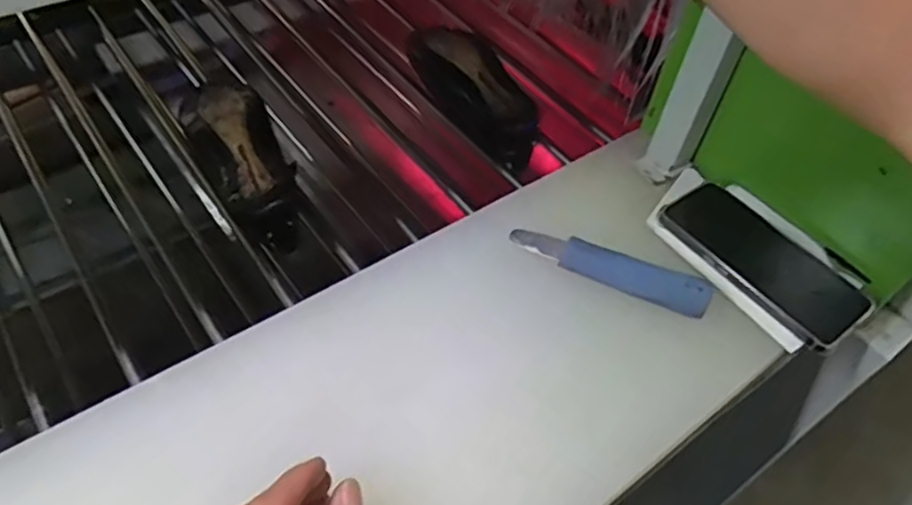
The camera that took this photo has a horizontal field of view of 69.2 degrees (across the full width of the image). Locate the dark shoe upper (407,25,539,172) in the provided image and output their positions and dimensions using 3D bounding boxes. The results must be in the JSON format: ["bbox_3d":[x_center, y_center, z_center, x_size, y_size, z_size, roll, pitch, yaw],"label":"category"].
[{"bbox_3d":[0.016,-0.184,0.733,0.072,0.055,0.229,-25,58,-22],"label":"dark shoe upper"}]

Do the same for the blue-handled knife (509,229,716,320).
[{"bbox_3d":[0.119,0.009,0.518,0.157,0.019,0.024,23,54,13],"label":"blue-handled knife"}]

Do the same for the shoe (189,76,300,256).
[{"bbox_3d":[-0.200,-0.089,0.628,0.074,0.051,0.204,-22,55,-25],"label":"shoe"}]

